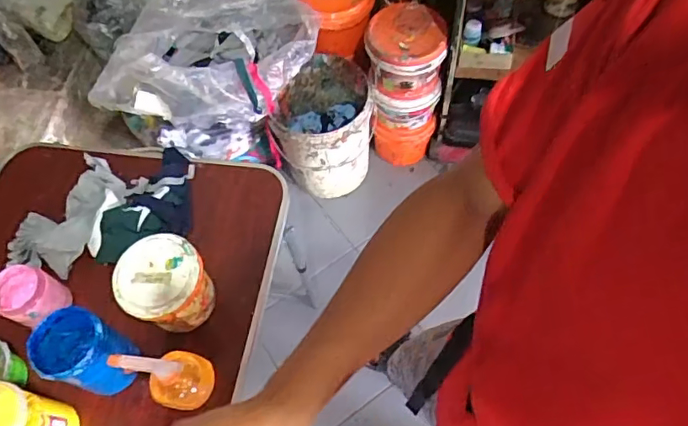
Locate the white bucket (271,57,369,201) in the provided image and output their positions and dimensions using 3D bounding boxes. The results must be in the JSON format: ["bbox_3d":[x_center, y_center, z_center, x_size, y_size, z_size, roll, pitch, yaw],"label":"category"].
[{"bbox_3d":[-0.057,-0.249,1.633,0.295,0.347,0.277,-9,61,-1],"label":"white bucket"}]

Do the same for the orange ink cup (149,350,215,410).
[{"bbox_3d":[-0.240,0.247,0.766,0.081,0.054,0.079,11,63,10],"label":"orange ink cup"}]

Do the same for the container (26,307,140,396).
[{"bbox_3d":[-0.373,0.205,0.754,0.098,0.130,0.093,-2,61,3],"label":"container"}]

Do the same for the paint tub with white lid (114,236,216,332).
[{"bbox_3d":[-0.275,0.115,0.808,0.124,0.112,0.122,-2,61,3],"label":"paint tub with white lid"}]

